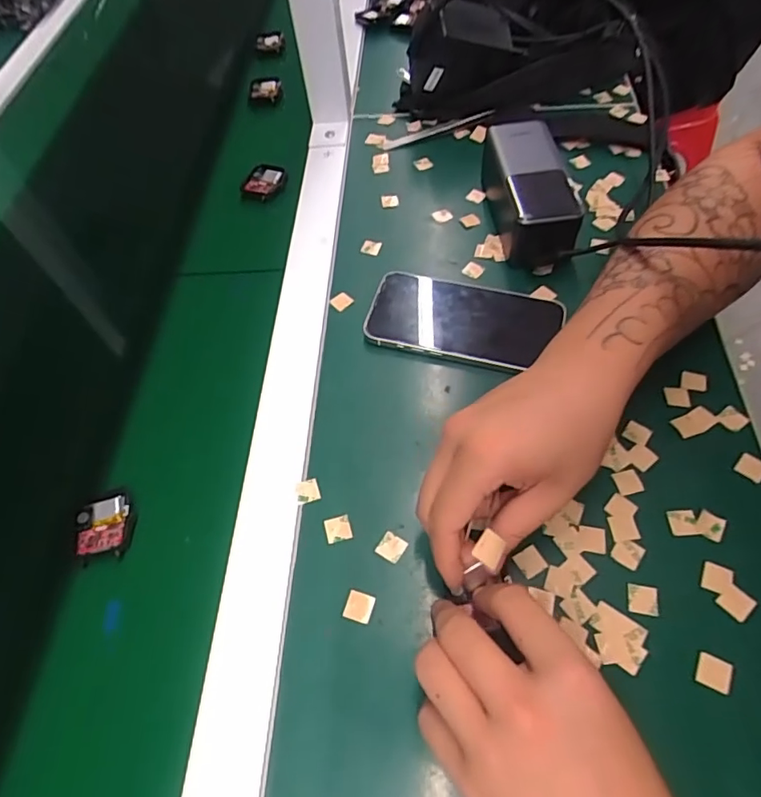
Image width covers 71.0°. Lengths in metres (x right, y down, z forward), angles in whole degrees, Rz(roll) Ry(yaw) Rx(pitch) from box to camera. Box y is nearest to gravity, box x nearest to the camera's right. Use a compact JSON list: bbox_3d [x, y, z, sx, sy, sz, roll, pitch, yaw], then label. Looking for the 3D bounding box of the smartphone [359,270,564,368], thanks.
[{"bbox_3d":[0.064,-0.062,0.412,0.141,0.010,0.073,12,59,12],"label":"smartphone"}]

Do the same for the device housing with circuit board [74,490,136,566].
[{"bbox_3d":[-0.179,0.081,0.348,0.038,0.007,0.045,-11,57,-3],"label":"device housing with circuit board"}]

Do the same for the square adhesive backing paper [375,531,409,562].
[{"bbox_3d":[0.007,0.091,0.327,0.016,0.004,0.015,29,64,21],"label":"square adhesive backing paper"}]

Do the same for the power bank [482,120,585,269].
[{"bbox_3d":[0.126,-0.175,0.444,0.055,0.043,0.134,-6,57,1],"label":"power bank"}]

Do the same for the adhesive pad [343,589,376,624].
[{"bbox_3d":[-0.012,0.120,0.309,0.016,0.004,0.016,13,59,13],"label":"adhesive pad"}]

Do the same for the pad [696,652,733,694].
[{"bbox_3d":[0.177,0.144,0.281,0.016,0.004,0.016,20,61,17],"label":"pad"}]

